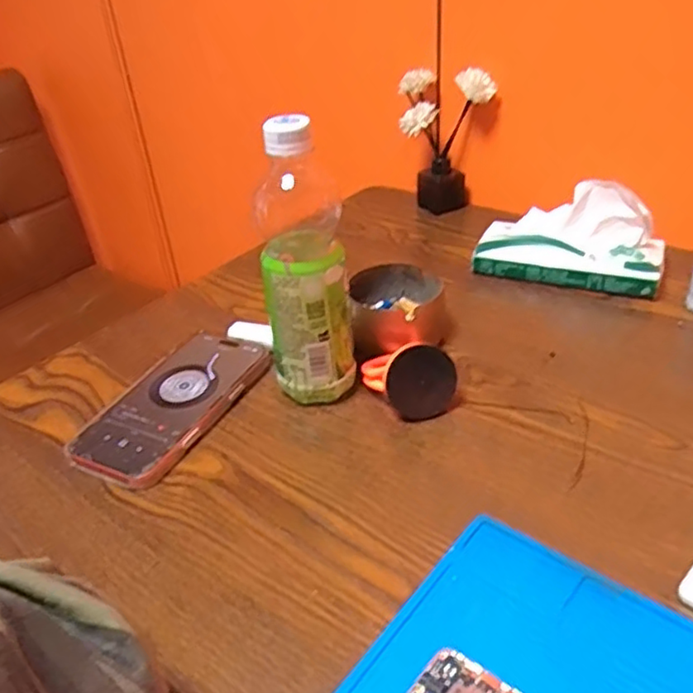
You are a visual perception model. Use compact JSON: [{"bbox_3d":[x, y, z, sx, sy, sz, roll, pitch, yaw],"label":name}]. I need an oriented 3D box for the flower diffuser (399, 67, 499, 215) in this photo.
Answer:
[{"bbox_3d":[0.118,-0.243,0.770,0.103,0.161,0.054,4,35,12],"label":"flower diffuser"}]

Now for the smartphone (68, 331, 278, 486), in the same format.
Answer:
[{"bbox_3d":[-0.135,0.044,0.506,0.083,0.014,0.163,13,38,24],"label":"smartphone"}]

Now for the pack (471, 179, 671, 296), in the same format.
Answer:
[{"bbox_3d":[0.218,-0.106,0.629,0.170,0.081,0.072,12,38,23],"label":"pack"}]

